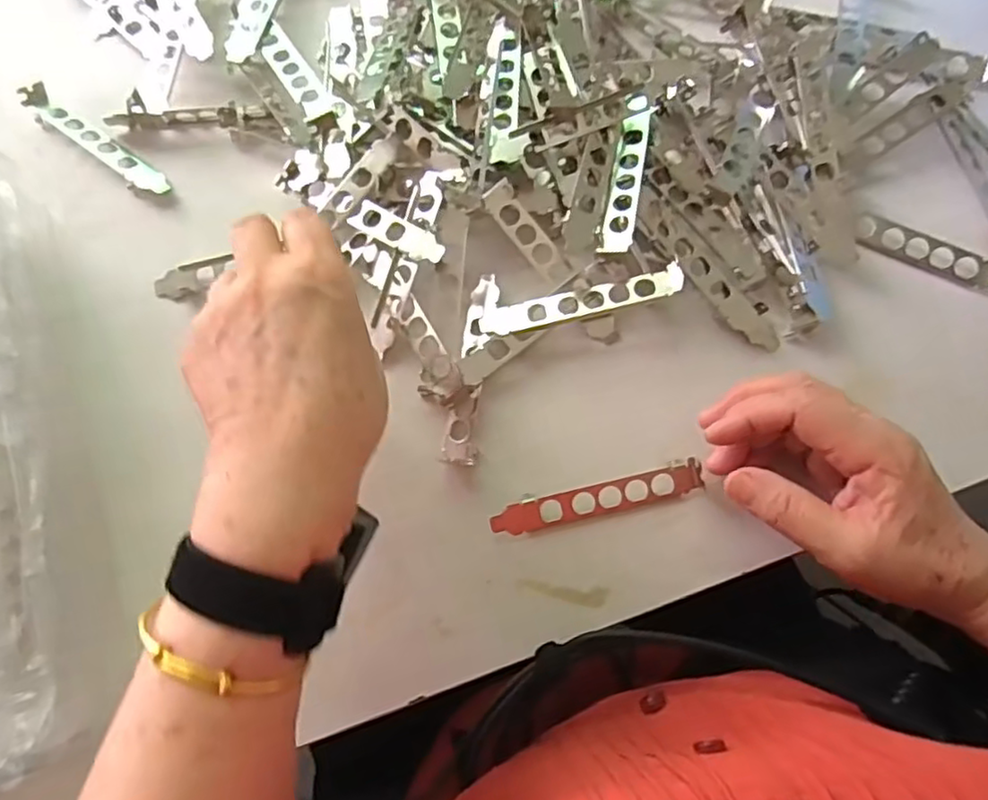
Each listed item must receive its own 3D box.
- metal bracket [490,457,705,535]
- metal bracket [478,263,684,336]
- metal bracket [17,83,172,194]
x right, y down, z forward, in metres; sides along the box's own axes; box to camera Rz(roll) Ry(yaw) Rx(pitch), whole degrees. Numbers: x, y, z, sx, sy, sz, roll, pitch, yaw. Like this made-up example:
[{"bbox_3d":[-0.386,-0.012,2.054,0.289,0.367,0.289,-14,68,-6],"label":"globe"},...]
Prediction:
[{"bbox_3d":[0.058,0.056,0.374,0.119,0.010,0.020,-13,93,-1],"label":"metal bracket"},{"bbox_3d":[0.053,-0.059,0.405,0.121,0.016,0.021,-13,73,4],"label":"metal bracket"},{"bbox_3d":[-0.270,-0.173,0.443,0.124,0.014,0.021,35,78,9],"label":"metal bracket"}]

